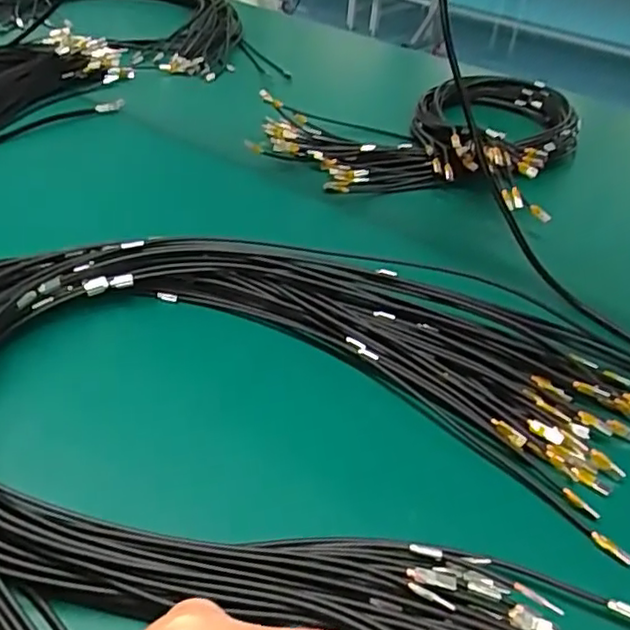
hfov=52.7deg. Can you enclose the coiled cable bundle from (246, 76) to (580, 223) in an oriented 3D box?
[{"bbox_3d":[0.141,-0.260,0.826,0.373,0.063,0.411,19,39,16],"label":"coiled cable bundle"}]

